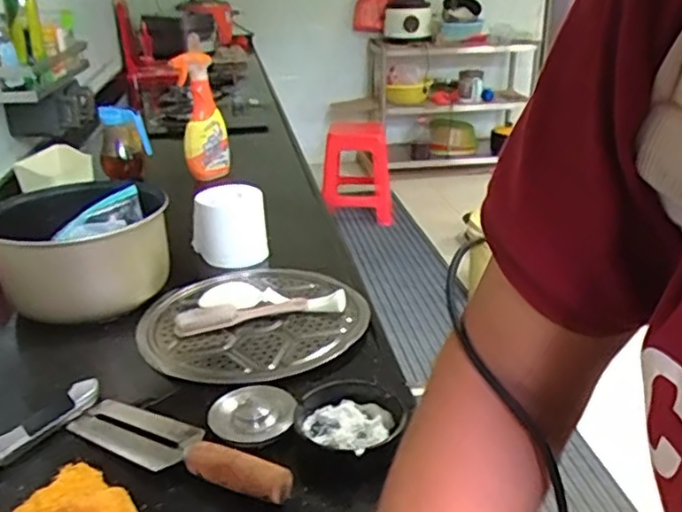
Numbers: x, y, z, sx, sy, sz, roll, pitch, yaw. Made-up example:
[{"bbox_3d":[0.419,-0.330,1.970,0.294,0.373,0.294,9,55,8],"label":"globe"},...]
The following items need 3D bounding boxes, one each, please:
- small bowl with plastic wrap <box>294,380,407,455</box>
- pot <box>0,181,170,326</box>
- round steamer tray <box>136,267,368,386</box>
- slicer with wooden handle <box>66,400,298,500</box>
[{"bbox_3d":[0.007,0.152,0.607,0.094,0.024,0.083,-10,25,-17],"label":"small bowl with plastic wrap"},{"bbox_3d":[-0.338,-0.008,0.850,0.219,0.126,0.221,-14,25,-23],"label":"pot"},{"bbox_3d":[-0.109,0.077,0.805,0.271,0.017,0.263,-2,24,1],"label":"round steamer tray"},{"bbox_3d":[-0.148,0.167,0.575,0.238,0.033,0.059,13,28,30],"label":"slicer with wooden handle"}]

